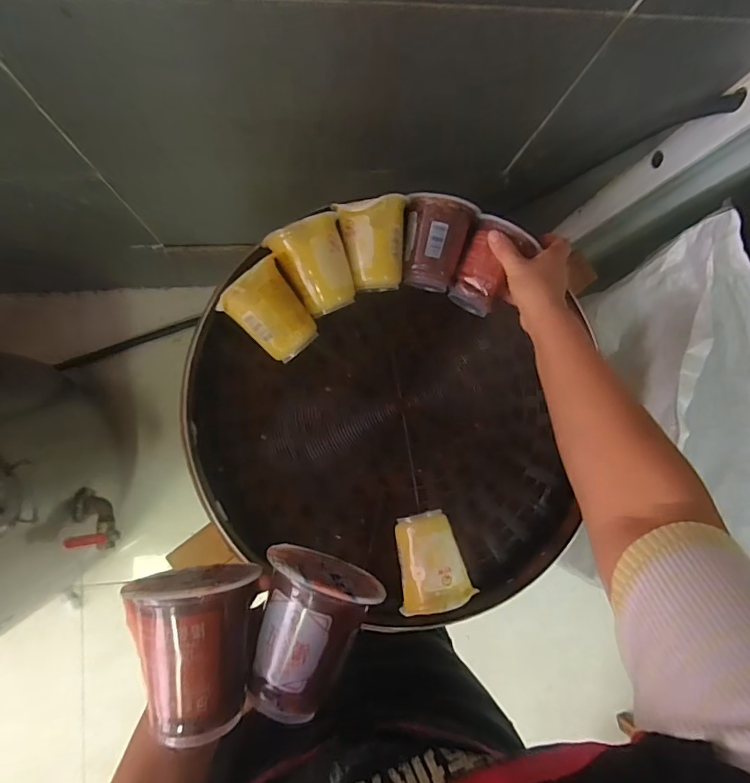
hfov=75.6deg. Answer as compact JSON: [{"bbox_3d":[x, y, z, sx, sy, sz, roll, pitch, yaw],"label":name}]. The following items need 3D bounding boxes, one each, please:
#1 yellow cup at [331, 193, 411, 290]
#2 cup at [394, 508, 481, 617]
[{"bbox_3d":[0.001,-0.167,0.557,0.076,0.075,0.092,-8,88,-8],"label":"yellow cup"},{"bbox_3d":[0.061,0.186,0.543,0.079,0.078,0.096,-11,88,-8],"label":"cup"}]

